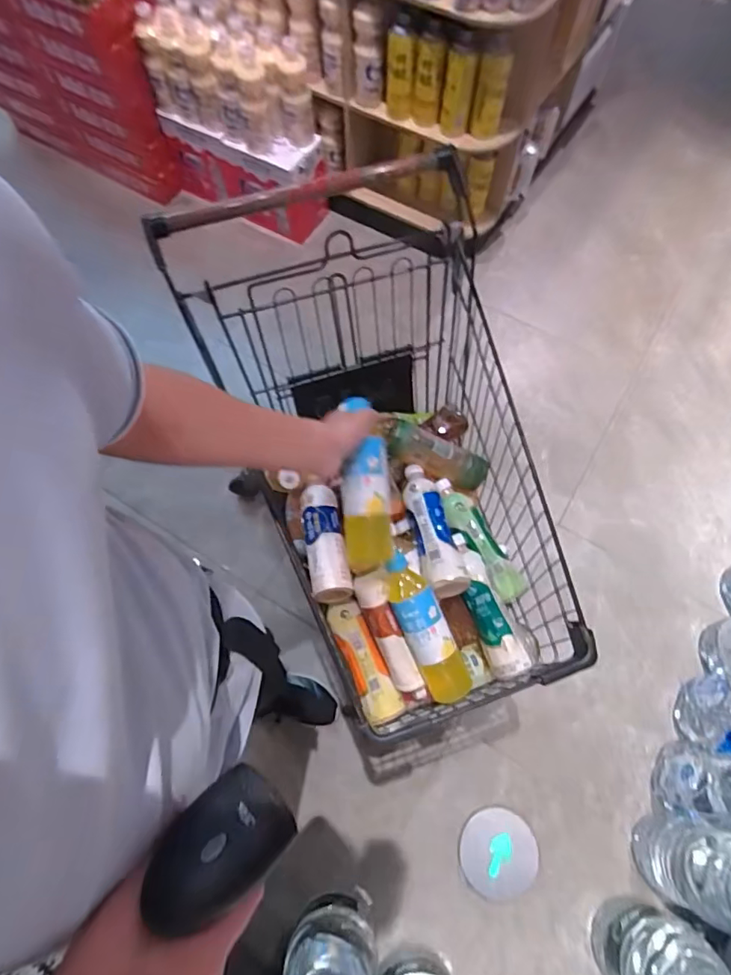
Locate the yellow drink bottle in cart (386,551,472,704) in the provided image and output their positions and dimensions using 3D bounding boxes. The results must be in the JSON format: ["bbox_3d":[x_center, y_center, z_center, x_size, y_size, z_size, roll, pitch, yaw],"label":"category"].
[{"bbox_3d":[0.086,0.204,0.748,0.064,0.079,0.239,-28,108,-12],"label":"yellow drink bottle in cart"}]

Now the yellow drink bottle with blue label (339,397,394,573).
[{"bbox_3d":[0.001,0.013,0.705,0.061,0.070,0.255,-2,106,-1],"label":"yellow drink bottle with blue label"}]

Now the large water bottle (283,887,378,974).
[{"bbox_3d":[-0.058,0.899,0.965,0.160,0.348,0.184,-5,67,-3],"label":"large water bottle"}]

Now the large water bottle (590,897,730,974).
[{"bbox_3d":[0.578,0.938,0.972,0.172,0.379,0.212,27,69,11],"label":"large water bottle"}]

